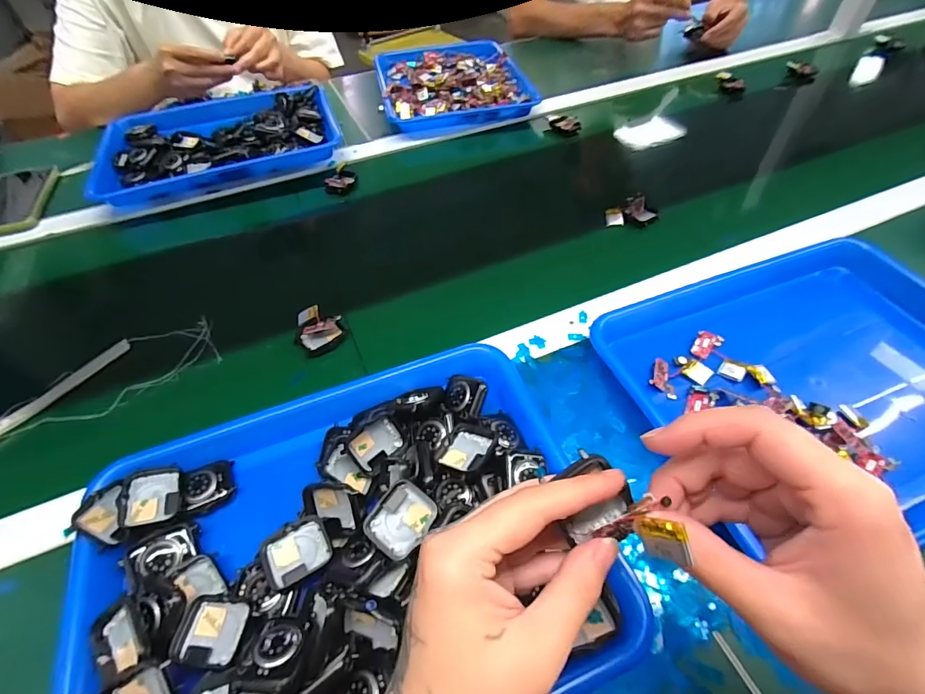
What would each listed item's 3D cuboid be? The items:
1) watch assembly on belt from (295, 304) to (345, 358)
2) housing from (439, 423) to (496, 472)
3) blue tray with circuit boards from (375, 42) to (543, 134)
[{"bbox_3d":[-0.145,-0.020,0.448,0.045,0.012,0.059,-19,54,-12],"label":"watch assembly on belt"},{"bbox_3d":[0.006,0.074,0.328,0.035,0.009,0.042,2,36,28],"label":"housing"},{"bbox_3d":[-0.024,-0.478,0.811,0.249,0.041,0.315,-11,53,-6],"label":"blue tray with circuit boards"}]

